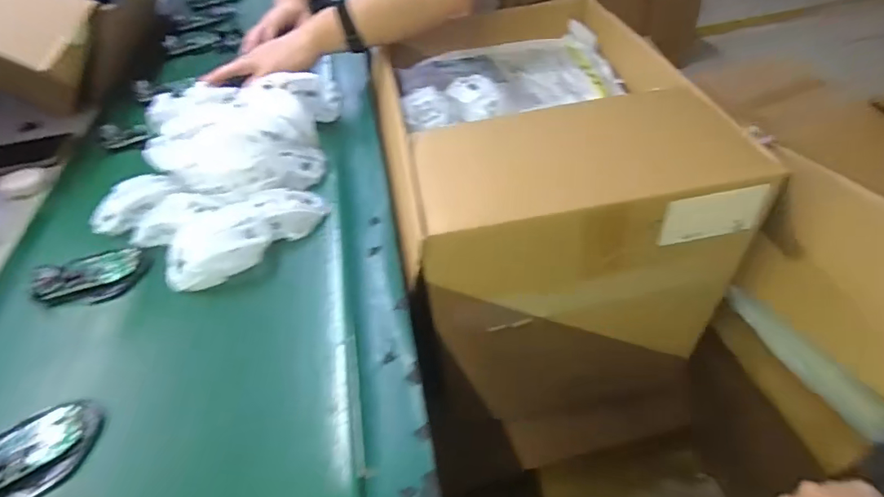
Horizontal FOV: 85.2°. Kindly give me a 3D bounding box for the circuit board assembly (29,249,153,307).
[{"bbox_3d":[-0.366,0.031,0.504,0.105,0.029,0.059,-18,47,-12],"label":"circuit board assembly"}]

